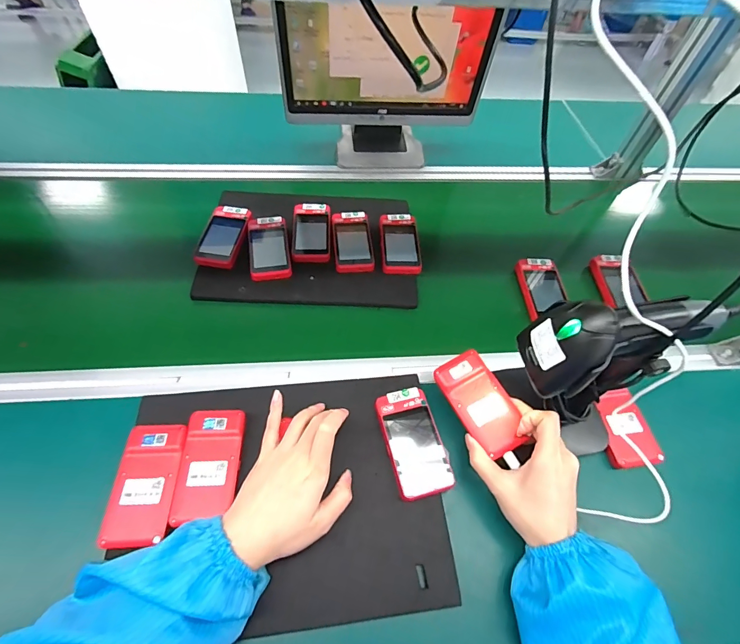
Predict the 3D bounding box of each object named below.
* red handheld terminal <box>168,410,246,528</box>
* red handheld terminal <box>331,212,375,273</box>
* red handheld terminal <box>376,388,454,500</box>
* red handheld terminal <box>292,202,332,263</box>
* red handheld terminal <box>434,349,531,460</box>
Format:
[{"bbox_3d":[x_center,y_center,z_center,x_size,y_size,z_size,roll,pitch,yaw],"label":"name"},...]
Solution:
[{"bbox_3d":[-0.176,0.157,0.420,0.061,0.025,0.114,0,57,-5],"label":"red handheld terminal"},{"bbox_3d":[-0.029,-0.136,0.634,0.065,0.016,0.125,-2,57,-6],"label":"red handheld terminal"},{"bbox_3d":[0.051,0.140,0.445,0.062,0.018,0.119,-11,59,-12],"label":"red handheld terminal"},{"bbox_3d":[-0.097,-0.153,0.638,0.061,0.017,0.126,0,57,-5],"label":"red handheld terminal"},{"bbox_3d":[0.132,0.096,0.451,0.064,0.019,0.118,-32,67,-5],"label":"red handheld terminal"}]

